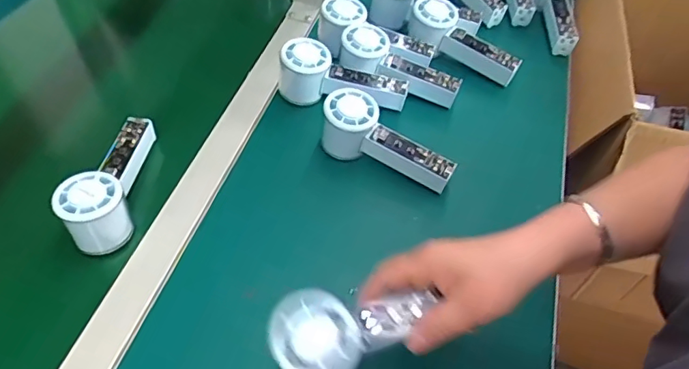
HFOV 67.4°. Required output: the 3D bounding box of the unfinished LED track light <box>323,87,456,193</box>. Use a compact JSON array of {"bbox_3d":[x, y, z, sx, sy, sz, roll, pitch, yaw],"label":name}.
[{"bbox_3d":[0.044,-0.044,0.567,0.155,0.057,0.057,30,55,1],"label":"unfinished LED track light"}]

